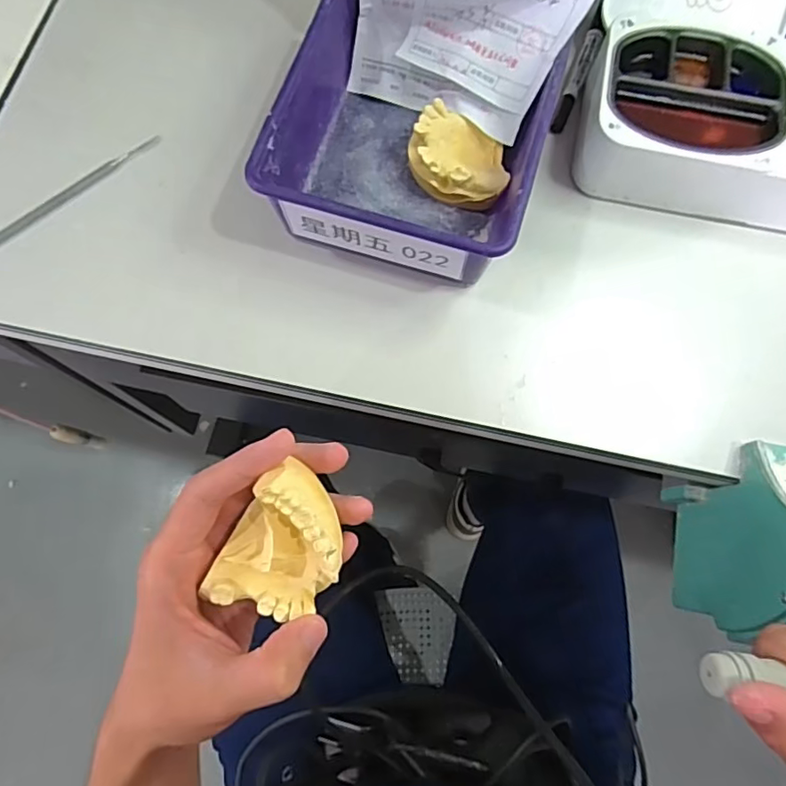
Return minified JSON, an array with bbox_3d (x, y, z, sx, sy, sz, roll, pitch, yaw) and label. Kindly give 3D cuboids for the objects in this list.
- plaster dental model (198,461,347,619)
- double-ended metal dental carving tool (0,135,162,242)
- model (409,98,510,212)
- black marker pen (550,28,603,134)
[{"bbox_3d":[-0.048,0.070,0.251,0.051,0.040,0.075,27,118,-13],"label":"plaster dental model"},{"bbox_3d":[-0.230,-0.129,0.374,0.166,0.005,0.010,-41,78,-12],"label":"double-ended metal dental carving tool"},{"bbox_3d":[0.045,-0.154,0.369,0.067,0.031,0.051,23,75,5],"label":"model"},{"bbox_3d":[0.132,-0.227,0.402,0.012,0.014,0.088,23,75,5],"label":"black marker pen"}]

